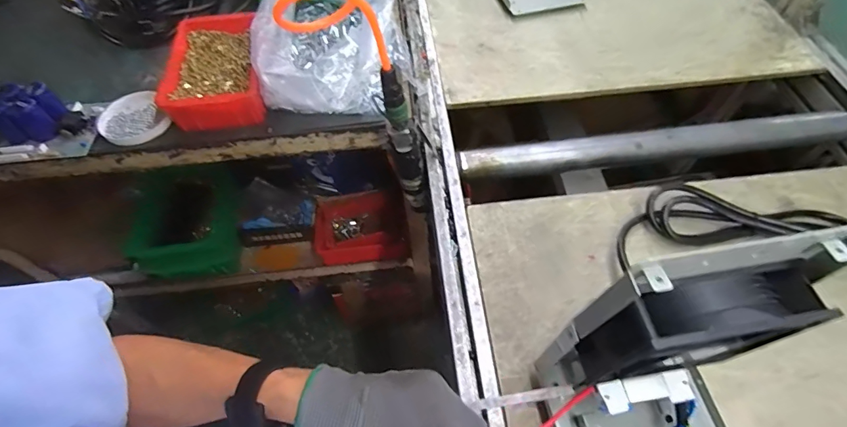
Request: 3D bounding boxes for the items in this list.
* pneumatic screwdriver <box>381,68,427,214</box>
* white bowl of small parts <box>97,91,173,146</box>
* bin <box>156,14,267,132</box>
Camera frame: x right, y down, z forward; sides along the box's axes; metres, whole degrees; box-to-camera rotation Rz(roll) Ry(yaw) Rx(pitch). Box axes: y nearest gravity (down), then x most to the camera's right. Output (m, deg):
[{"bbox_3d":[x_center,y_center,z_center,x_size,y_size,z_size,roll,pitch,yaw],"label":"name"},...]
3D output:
[{"bbox_3d":[-0.022,-0.078,0.574,0.041,0.272,0.030,-12,58,-5],"label":"pneumatic screwdriver"},{"bbox_3d":[-0.433,-0.138,0.623,0.087,0.017,0.101,-35,63,-18],"label":"white bowl of small parts"},{"bbox_3d":[-0.317,-0.221,0.644,0.134,0.056,0.201,-10,59,-4],"label":"bin"}]

